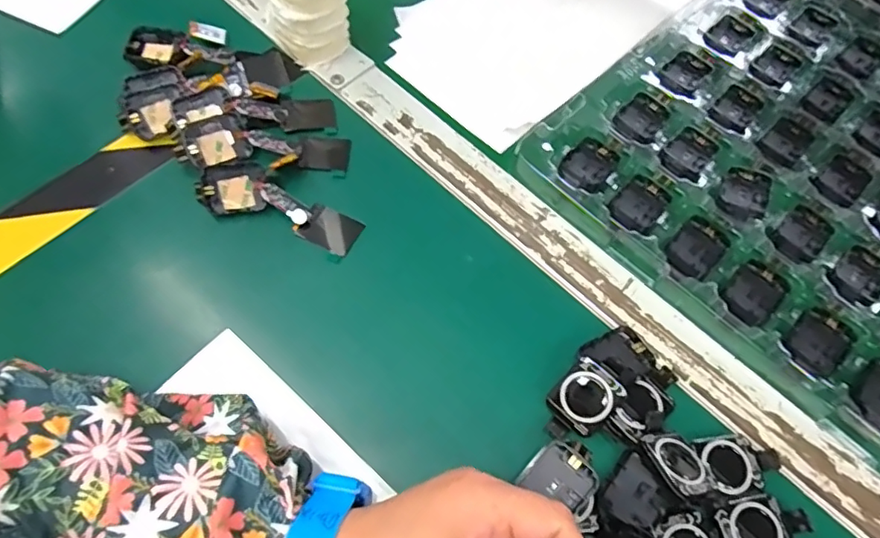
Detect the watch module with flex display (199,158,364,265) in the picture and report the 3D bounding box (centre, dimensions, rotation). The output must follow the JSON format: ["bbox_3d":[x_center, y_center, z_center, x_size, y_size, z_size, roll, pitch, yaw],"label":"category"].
[{"bbox_3d":[-0.106,-0.041,0.363,0.106,0.018,0.035,23,66,7],"label":"watch module with flex display"}]

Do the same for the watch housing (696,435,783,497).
[{"bbox_3d":[0.171,0.111,0.315,0.042,0.011,0.031,-8,66,-7],"label":"watch housing"}]

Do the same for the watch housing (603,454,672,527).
[{"bbox_3d":[0.108,0.123,0.300,0.032,0.010,0.037,28,63,39],"label":"watch housing"}]

